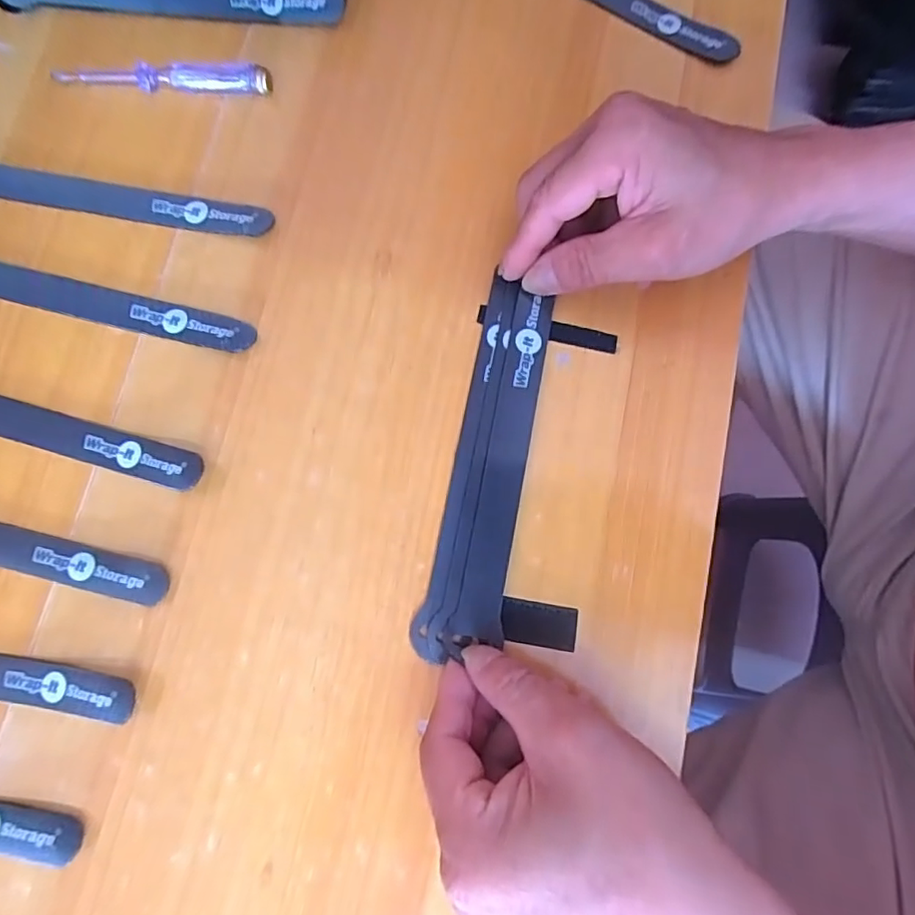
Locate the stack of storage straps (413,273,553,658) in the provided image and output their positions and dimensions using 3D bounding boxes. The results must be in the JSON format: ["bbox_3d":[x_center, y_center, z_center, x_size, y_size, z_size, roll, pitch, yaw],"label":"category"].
[{"bbox_3d":[0.015,0.003,0.275,0.036,0.010,0.179,11,81,3],"label":"stack of storage straps"}]

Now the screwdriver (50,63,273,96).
[{"bbox_3d":[-0.161,-0.208,0.315,0.118,0.014,0.009,2,79,1],"label":"screwdriver"}]

